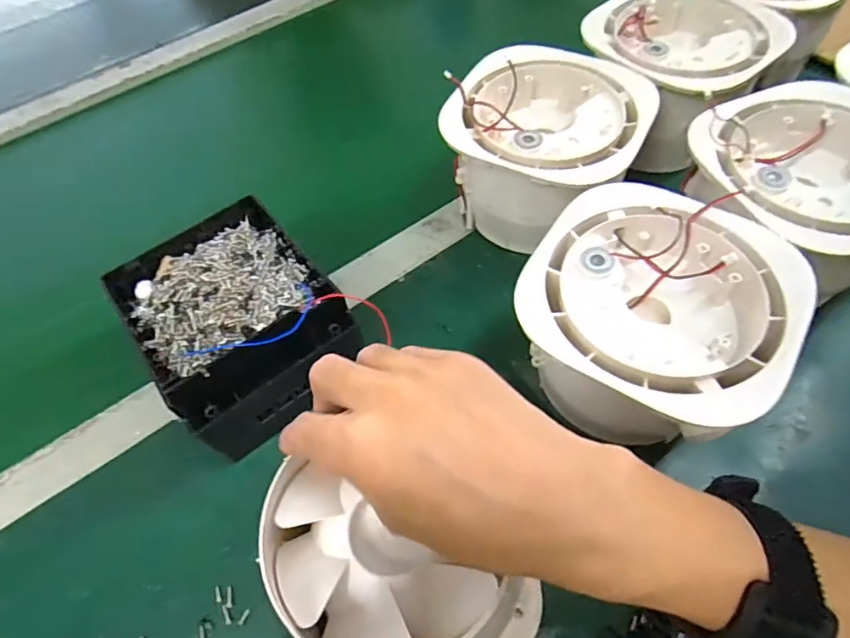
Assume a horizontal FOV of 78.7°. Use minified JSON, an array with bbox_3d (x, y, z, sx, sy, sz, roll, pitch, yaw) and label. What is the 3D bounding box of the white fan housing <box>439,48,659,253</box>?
[{"bbox_3d":[0.091,-0.126,0.411,0.135,0.104,0.128,-2,57,4],"label":"white fan housing"}]

